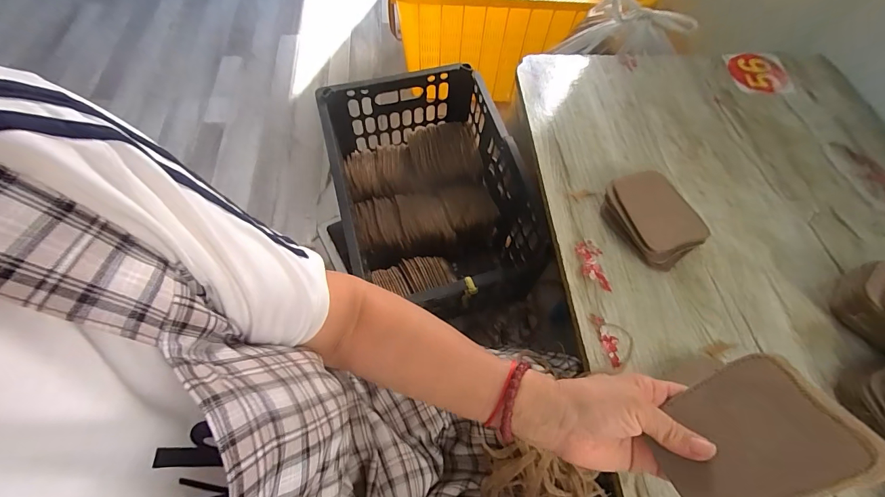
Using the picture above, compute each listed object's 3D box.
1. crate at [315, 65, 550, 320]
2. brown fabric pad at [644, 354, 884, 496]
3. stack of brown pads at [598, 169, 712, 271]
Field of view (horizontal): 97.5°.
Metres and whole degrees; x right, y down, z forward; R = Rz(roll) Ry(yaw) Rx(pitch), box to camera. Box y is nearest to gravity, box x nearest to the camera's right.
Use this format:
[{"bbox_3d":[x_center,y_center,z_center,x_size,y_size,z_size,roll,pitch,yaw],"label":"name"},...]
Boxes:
[{"bbox_3d":[-0.019,-0.108,0.773,0.309,0.203,0.466,-17,65,-13],"label":"crate"},{"bbox_3d":[0.217,0.133,0.273,0.121,0.008,0.088,-32,38,6],"label":"brown fabric pad"},{"bbox_3d":[0.271,-0.037,0.508,0.083,0.048,0.129,-25,66,-16],"label":"stack of brown pads"}]

